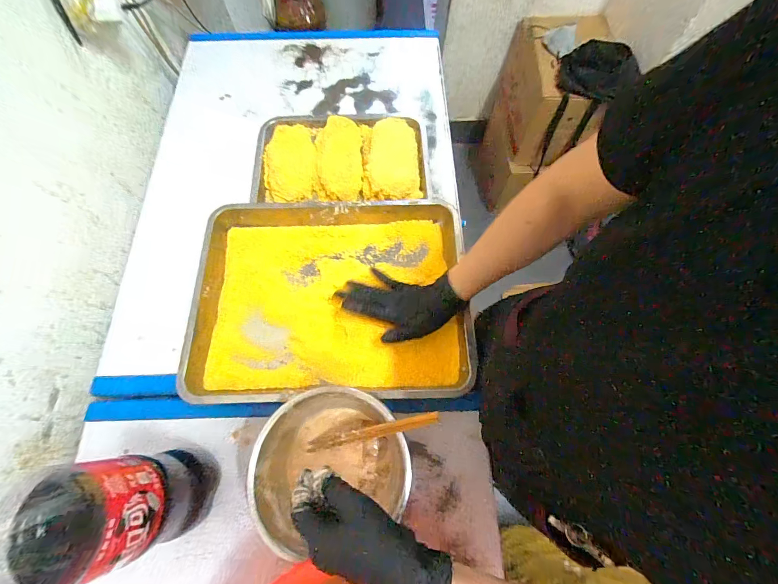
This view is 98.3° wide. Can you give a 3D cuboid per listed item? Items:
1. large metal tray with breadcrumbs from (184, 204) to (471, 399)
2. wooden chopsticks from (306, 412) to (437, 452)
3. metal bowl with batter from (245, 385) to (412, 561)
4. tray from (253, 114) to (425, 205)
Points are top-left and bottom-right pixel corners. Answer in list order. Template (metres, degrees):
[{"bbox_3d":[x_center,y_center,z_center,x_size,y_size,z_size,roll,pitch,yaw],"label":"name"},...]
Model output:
[{"bbox_3d":[-0.099,0.002,0.569,0.439,0.058,0.339,0,69,0],"label":"large metal tray with breadcrumbs"},{"bbox_3d":[-0.030,0.185,0.441,0.210,0.011,0.015,-24,67,27],"label":"wooden chopsticks"},{"bbox_3d":[-0.077,0.227,0.449,0.179,0.097,0.182,0,69,0],"label":"metal bowl with batter"},{"bbox_3d":[-0.103,-0.278,0.680,0.350,0.041,0.242,-3,69,-1],"label":"tray"}]

